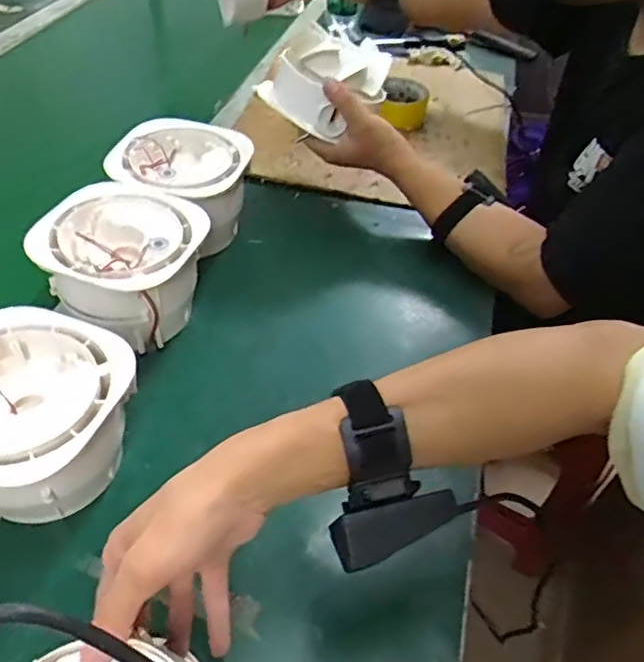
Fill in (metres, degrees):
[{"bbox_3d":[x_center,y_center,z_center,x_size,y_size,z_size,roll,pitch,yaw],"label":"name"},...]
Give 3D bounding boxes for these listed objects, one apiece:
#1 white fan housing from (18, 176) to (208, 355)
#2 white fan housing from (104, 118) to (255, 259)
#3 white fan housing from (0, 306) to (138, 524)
[{"bbox_3d":[-0.190,-0.060,0.577,0.131,0.103,0.134,3,47,-4],"label":"white fan housing"},{"bbox_3d":[-0.155,-0.157,0.667,0.130,0.104,0.126,3,47,-4],"label":"white fan housing"},{"bbox_3d":[-0.216,0.072,0.451,0.135,0.101,0.136,21,48,13],"label":"white fan housing"}]

